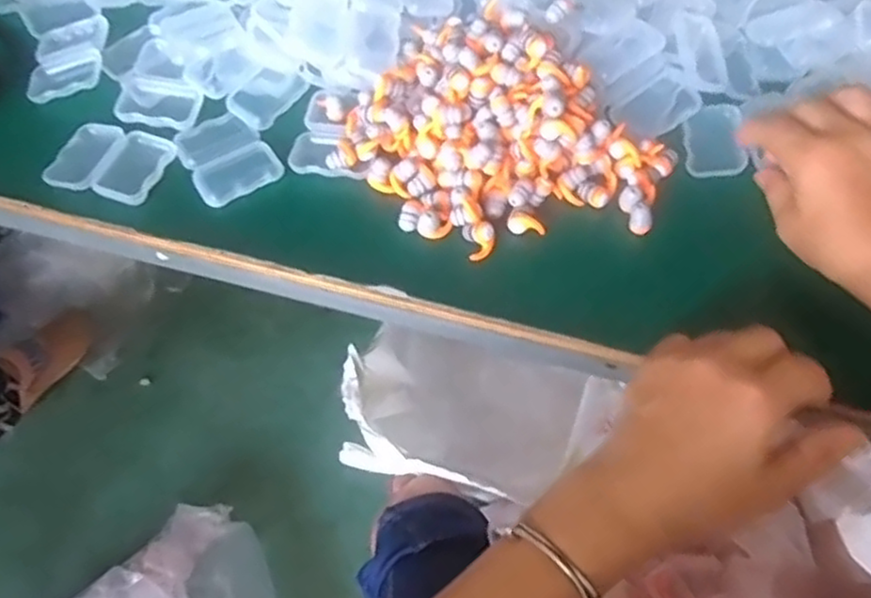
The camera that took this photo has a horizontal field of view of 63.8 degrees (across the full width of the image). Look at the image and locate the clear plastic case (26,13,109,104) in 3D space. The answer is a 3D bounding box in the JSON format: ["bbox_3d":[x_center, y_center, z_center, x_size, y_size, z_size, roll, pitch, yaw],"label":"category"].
[{"bbox_3d":[-0.279,-0.184,0.531,0.054,0.010,0.084,-8,57,-4],"label":"clear plastic case"}]

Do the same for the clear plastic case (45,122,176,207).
[{"bbox_3d":[-0.218,-0.093,0.473,0.074,0.009,0.059,16,59,11],"label":"clear plastic case"}]

